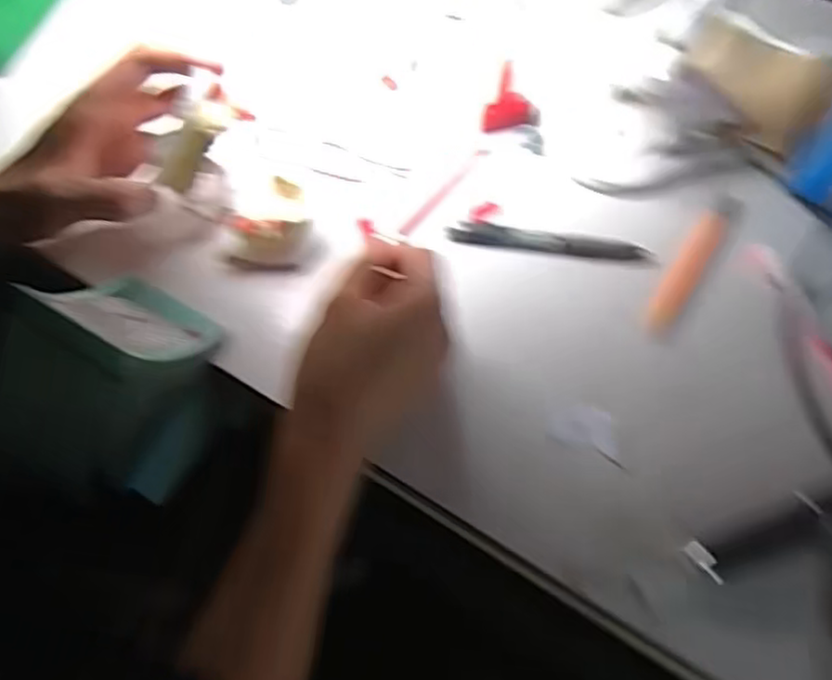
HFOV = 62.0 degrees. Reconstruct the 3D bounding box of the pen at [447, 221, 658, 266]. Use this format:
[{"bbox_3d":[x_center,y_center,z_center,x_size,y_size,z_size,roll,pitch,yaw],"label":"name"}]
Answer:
[{"bbox_3d":[0.090,-0.063,0.459,0.135,0.017,0.014,8,60,2],"label":"pen"}]

